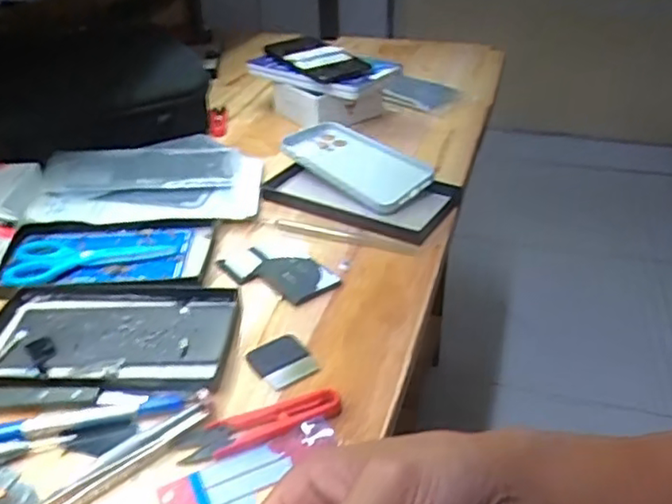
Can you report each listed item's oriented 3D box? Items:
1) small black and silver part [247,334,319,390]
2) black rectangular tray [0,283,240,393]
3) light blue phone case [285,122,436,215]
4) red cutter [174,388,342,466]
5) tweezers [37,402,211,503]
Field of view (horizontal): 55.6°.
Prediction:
[{"bbox_3d":[-0.038,0.077,0.447,0.038,0.008,0.043,-20,39,-28],"label":"small black and silver part"},{"bbox_3d":[-0.170,0.059,0.461,0.183,0.011,0.109,2,33,2],"label":"black rectangular tray"},{"bbox_3d":[0.019,-0.093,0.668,0.085,0.016,0.170,-32,49,-24],"label":"light blue phone case"},{"bbox_3d":[-0.046,0.104,0.391,0.099,0.009,0.024,-12,35,-18],"label":"red cutter"},{"bbox_3d":[-0.129,0.123,0.367,0.019,0.009,0.124,29,43,36],"label":"tweezers"}]

